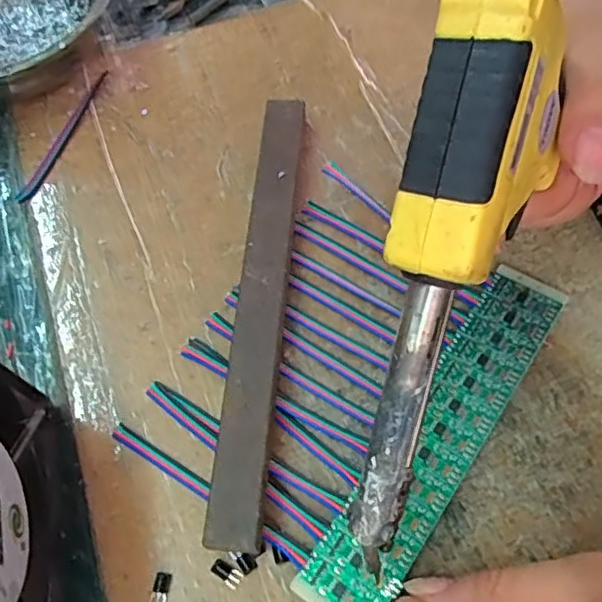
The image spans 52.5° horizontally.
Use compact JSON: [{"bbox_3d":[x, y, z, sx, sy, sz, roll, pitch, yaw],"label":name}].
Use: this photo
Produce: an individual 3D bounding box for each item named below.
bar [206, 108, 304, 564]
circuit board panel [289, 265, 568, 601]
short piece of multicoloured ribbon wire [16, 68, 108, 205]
[{"bbox_3d":[-0.016,-0.004,0.273,0.020,0.019,0.215,3,64,5],"label":"bar"},{"bbox_3d":[0.057,0.051,0.246,0.033,0.004,0.164,32,68,17],"label":"circuit board panel"},{"bbox_3d":[-0.127,-0.091,0.331,0.008,0.004,0.092,19,66,12],"label":"short piece of multicoloured ribbon wire"}]

